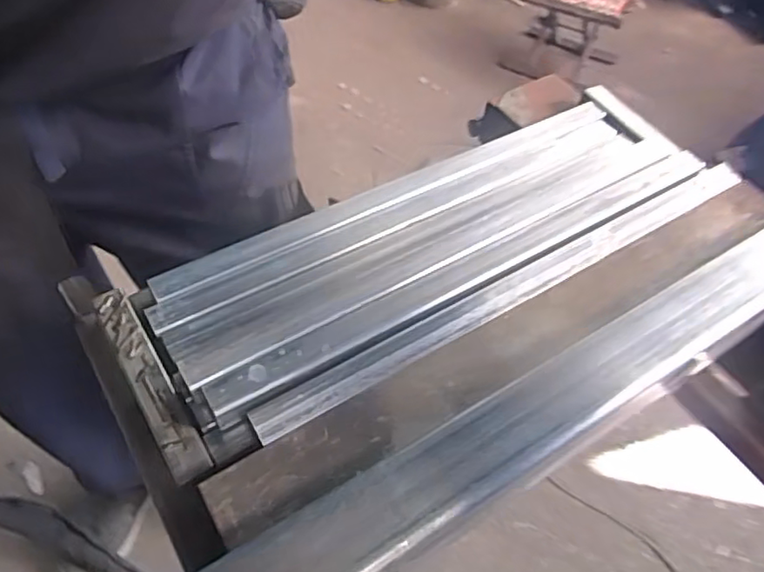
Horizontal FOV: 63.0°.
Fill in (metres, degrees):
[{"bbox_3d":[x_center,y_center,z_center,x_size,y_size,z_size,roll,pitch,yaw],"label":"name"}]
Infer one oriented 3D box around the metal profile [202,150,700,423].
[{"bbox_3d":[0.069,-0.016,0.381,0.370,0.009,0.020,-26,60,-22],"label":"metal profile"}]

